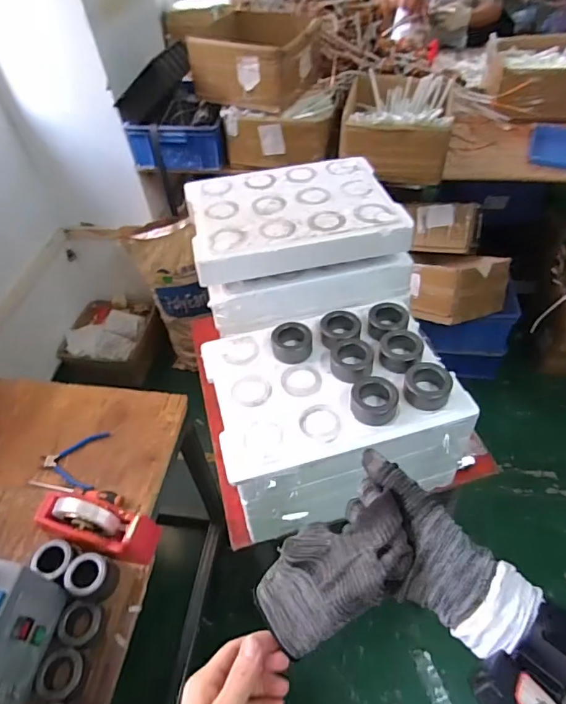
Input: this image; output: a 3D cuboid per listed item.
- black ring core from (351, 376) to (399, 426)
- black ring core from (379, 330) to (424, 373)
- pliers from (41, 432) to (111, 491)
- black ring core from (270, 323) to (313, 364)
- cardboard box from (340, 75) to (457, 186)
[{"bbox_3d":[0.135,0.071,0.692,0.067,0.030,0.068,-2,49,2],"label":"black ring core"},{"bbox_3d":[0.188,-0.004,0.753,0.069,0.033,0.060,-29,53,-20],"label":"black ring core"},{"bbox_3d":[-0.443,0.225,0.980,0.127,0.009,0.134,0,49,4],"label":"pliers"},{"bbox_3d":[0.015,-0.017,0.787,0.069,0.036,0.058,-6,49,-1],"label":"black ring core"},{"bbox_3d":[0.349,-0.694,1.459,0.308,0.196,0.331,8,50,11],"label":"cardboard box"}]

